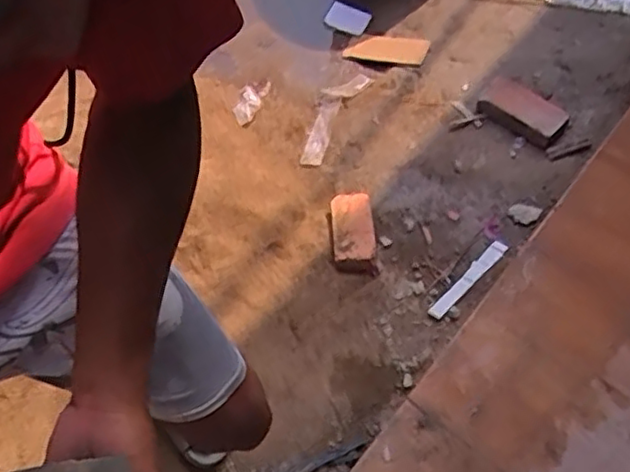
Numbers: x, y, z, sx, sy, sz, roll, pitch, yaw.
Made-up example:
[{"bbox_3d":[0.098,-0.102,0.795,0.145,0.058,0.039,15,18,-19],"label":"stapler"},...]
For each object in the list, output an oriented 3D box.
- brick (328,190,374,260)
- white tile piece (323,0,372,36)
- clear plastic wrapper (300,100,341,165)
[{"bbox_3d":[0.072,-0.018,1.287,0.082,0.055,0.157,-2,62,-7],"label":"brick"},{"bbox_3d":[0.080,-0.555,1.711,0.124,0.010,0.069,33,91,26],"label":"white tile piece"},{"bbox_3d":[0.013,-0.234,1.506,0.047,0.012,0.199,16,62,3],"label":"clear plastic wrapper"}]

